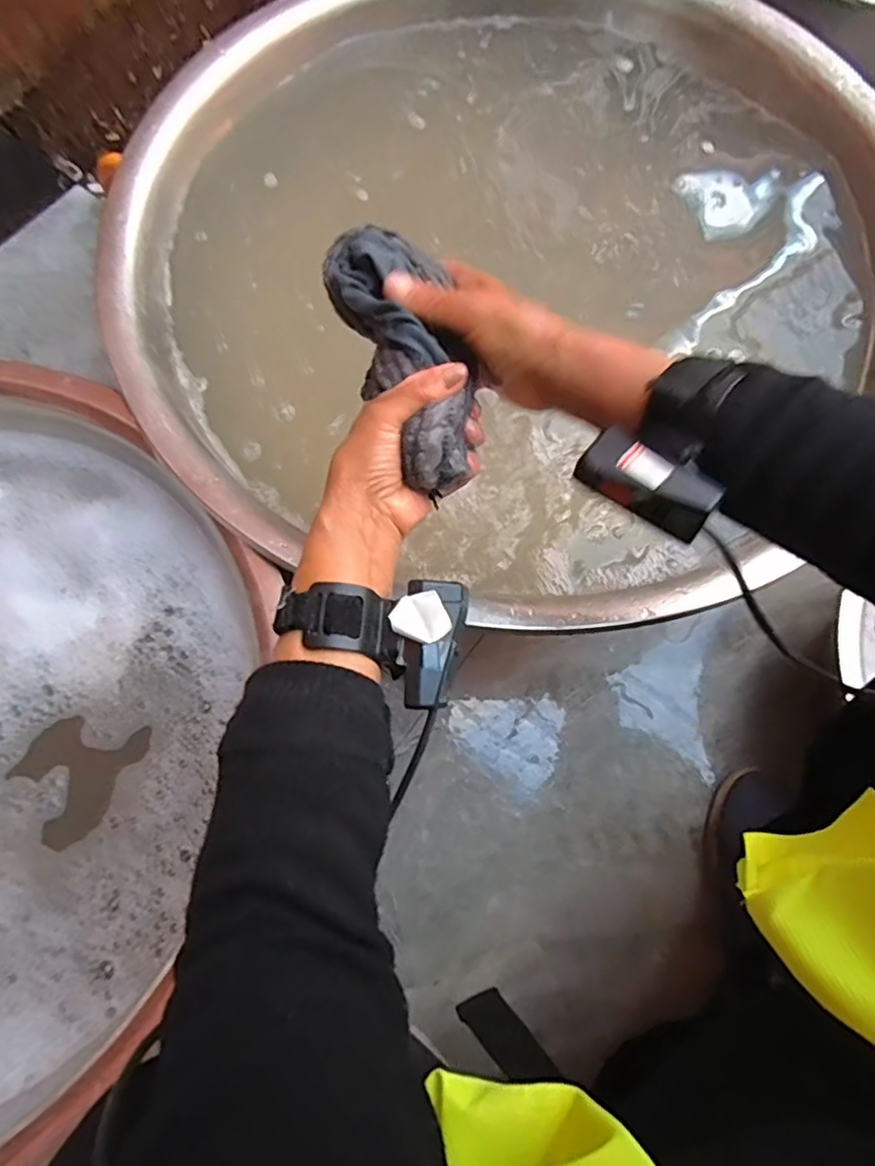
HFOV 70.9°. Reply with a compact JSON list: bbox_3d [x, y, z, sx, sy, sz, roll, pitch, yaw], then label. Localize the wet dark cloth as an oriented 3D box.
[{"bbox_3d":[-0.017,-0.139,0.364,0.064,0.045,0.178,-19,78,-6],"label":"wet dark cloth"}]

